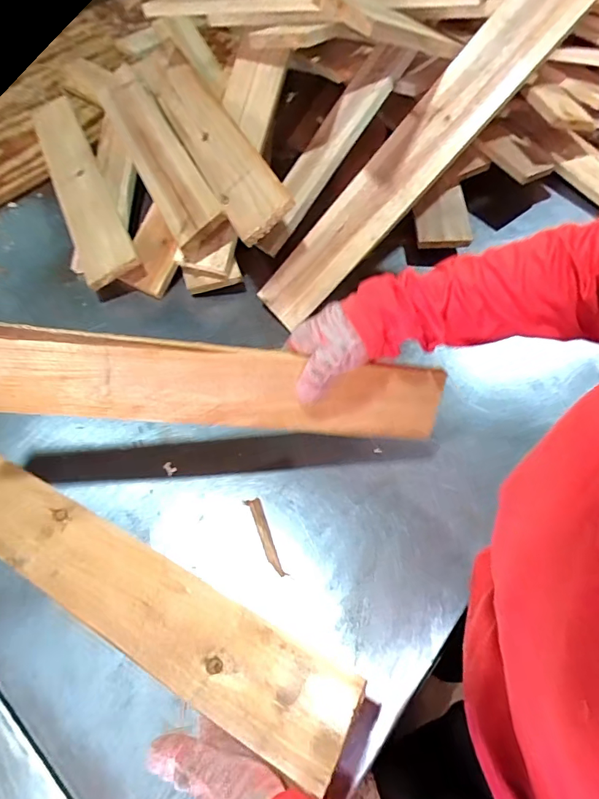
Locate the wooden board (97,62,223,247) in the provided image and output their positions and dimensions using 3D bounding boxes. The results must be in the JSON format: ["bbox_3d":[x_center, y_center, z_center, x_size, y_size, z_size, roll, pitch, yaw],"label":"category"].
[{"bbox_3d":[-0.241,-0.416,0.723,0.083,0.020,0.513,-36,59,9],"label":"wooden board"}]

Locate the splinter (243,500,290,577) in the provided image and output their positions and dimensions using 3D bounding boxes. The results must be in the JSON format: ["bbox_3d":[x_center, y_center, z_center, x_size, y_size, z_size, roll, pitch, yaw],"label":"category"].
[{"bbox_3d":[-0.036,0.148,0.488,0.016,0.005,0.088,-23,62,-11],"label":"splinter"}]

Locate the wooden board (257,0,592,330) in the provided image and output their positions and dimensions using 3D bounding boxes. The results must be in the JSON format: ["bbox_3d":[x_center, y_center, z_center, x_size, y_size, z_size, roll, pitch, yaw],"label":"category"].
[{"bbox_3d":[0.123,-0.279,0.545,0.470,0.014,0.077,-45,82,21],"label":"wooden board"}]

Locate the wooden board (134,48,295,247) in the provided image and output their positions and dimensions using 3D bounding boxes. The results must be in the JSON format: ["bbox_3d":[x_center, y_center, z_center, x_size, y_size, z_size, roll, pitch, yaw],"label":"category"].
[{"bbox_3d":[-0.152,-0.424,0.682,0.081,0.031,0.561,-37,58,14],"label":"wooden board"}]

